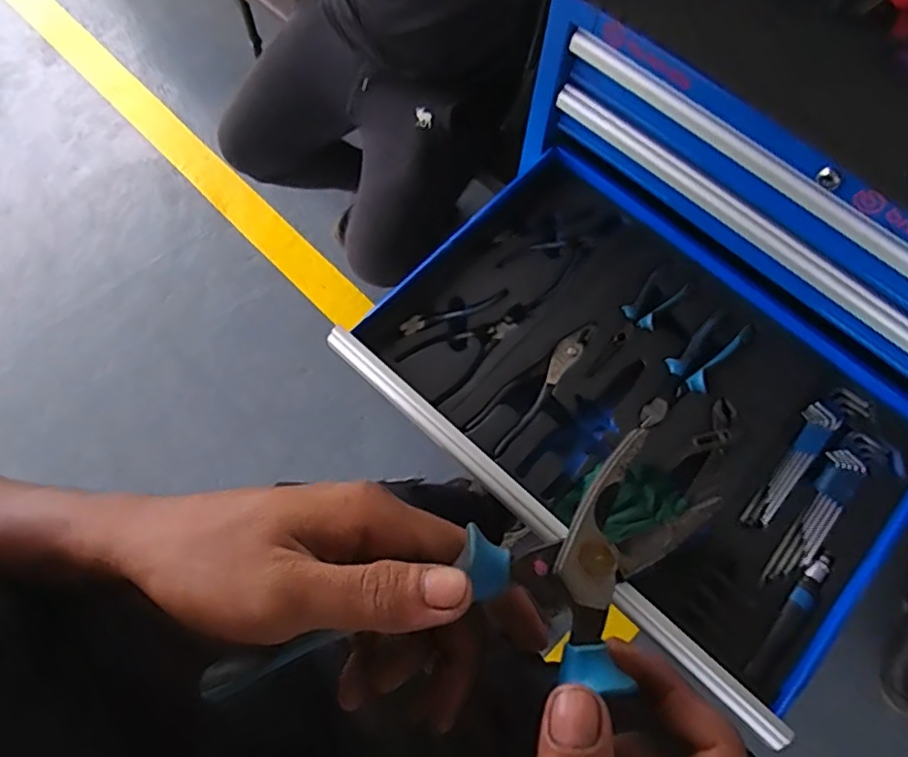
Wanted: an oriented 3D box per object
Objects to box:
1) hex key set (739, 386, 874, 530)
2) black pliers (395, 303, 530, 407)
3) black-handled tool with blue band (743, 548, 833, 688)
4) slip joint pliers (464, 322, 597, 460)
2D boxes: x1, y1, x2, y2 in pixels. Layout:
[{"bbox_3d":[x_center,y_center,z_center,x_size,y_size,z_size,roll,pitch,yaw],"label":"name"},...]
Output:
[{"bbox_3d":[0.400,0.086,0.709,0.224,0.014,0.052,-40,75,-15],"label":"hex key set"},{"bbox_3d":[0.021,-0.041,0.737,0.164,0.011,0.077,-35,74,-14],"label":"black pliers"},{"bbox_3d":[0.351,0.246,0.636,0.025,0.018,0.164,41,73,13],"label":"black-handled tool with blue band"},{"bbox_3d":[0.099,0.004,0.723,0.050,0.013,0.204,40,73,13],"label":"slip joint pliers"}]

